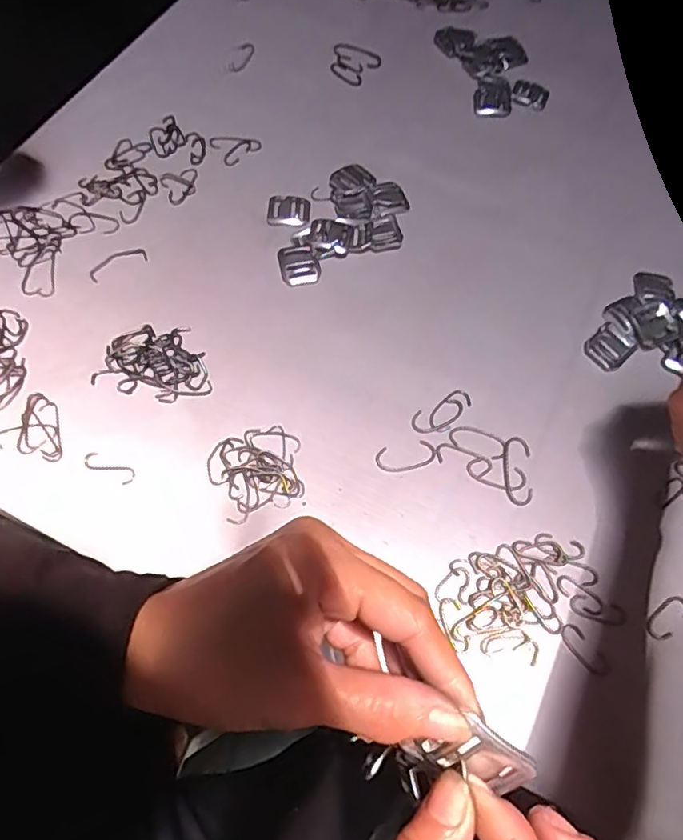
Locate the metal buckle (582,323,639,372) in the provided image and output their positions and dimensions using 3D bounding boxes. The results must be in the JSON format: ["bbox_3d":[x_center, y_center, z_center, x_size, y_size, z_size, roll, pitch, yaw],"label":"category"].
[{"bbox_3d":[0.202,-0.054,0.414,0.035,0.004,0.031,-38,73,-18],"label":"metal buckle"}]

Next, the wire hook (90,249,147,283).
[{"bbox_3d":[-0.176,-0.123,0.428,0.045,0.004,0.018,-33,72,-16],"label":"wire hook"}]

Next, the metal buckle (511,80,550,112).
[{"bbox_3d":[0.183,-0.316,0.532,0.035,0.006,0.035,18,66,5],"label":"metal buckle"}]

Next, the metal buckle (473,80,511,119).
[{"bbox_3d":[0.145,-0.311,0.528,0.035,0.004,0.051,5,66,-1],"label":"metal buckle"}]

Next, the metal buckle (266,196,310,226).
[{"bbox_3d":[-0.044,-0.173,0.456,0.034,0.007,0.029,1,66,-2],"label":"metal buckle"}]

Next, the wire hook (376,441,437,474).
[{"bbox_3d":[0.044,0.025,0.373,0.042,0.004,0.019,-11,67,-8],"label":"wire hook"}]

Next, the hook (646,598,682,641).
[{"bbox_3d":[0.201,0.122,0.337,0.032,0.004,0.016,-37,73,-17],"label":"hook"}]

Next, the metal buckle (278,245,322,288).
[{"bbox_3d":[-0.033,-0.121,0.431,0.031,0.005,0.035,-8,67,-7],"label":"metal buckle"}]

